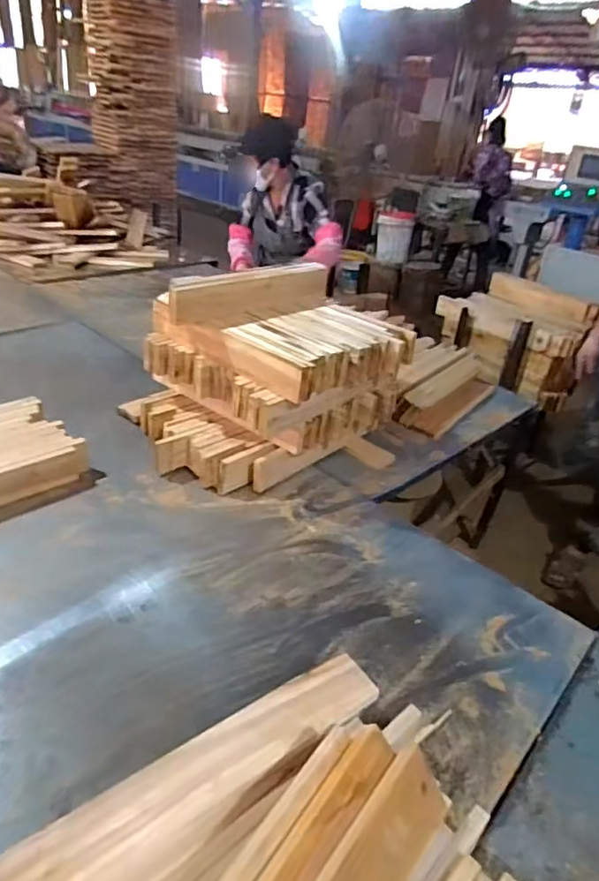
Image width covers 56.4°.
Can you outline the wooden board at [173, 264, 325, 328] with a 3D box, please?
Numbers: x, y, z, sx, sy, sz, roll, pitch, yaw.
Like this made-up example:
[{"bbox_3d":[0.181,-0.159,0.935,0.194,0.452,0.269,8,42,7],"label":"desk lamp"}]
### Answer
[{"bbox_3d":[-0.107,-0.349,1.367,0.462,0.110,0.031,-22,27,-36],"label":"wooden board"}]

